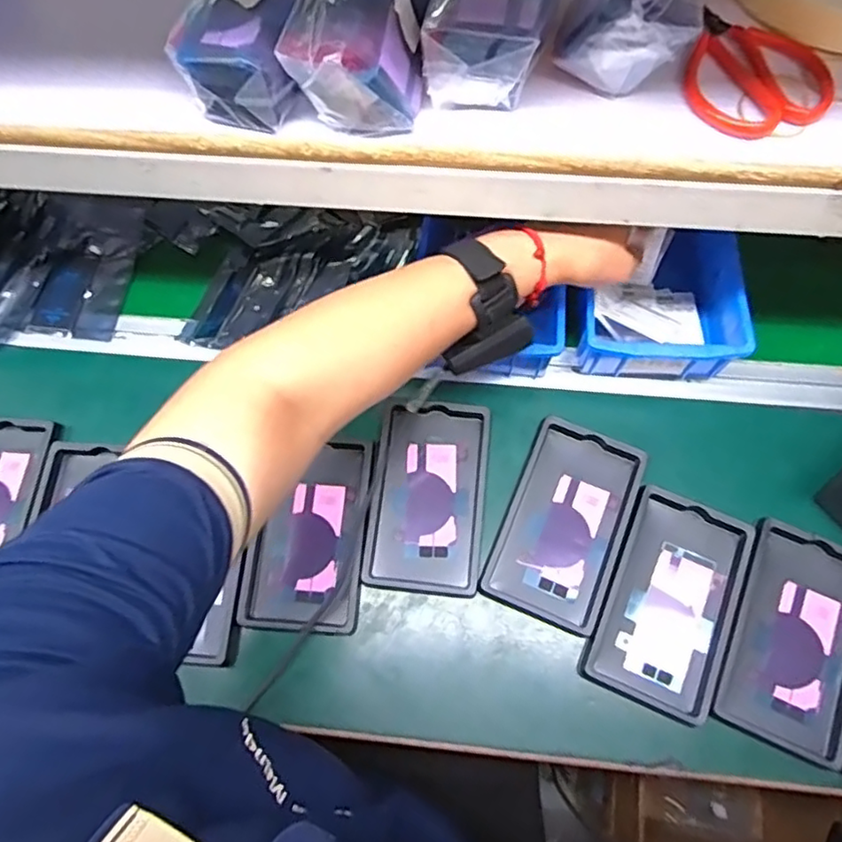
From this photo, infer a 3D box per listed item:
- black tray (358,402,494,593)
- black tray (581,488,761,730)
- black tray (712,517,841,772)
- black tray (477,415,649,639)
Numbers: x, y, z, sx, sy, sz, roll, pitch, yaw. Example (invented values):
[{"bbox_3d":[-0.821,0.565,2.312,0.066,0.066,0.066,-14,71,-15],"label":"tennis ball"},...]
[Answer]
[{"bbox_3d":[0.007,0.062,0.522,0.093,0.011,0.156,6,69,4],"label":"black tray"},{"bbox_3d":[0.196,0.140,0.487,0.095,0.015,0.159,23,72,10],"label":"black tray"},{"bbox_3d":[0.288,0.166,0.477,0.095,0.013,0.159,23,72,10],"label":"black tray"},{"bbox_3d":[0.119,0.082,0.512,0.093,0.014,0.160,22,71,10],"label":"black tray"}]

